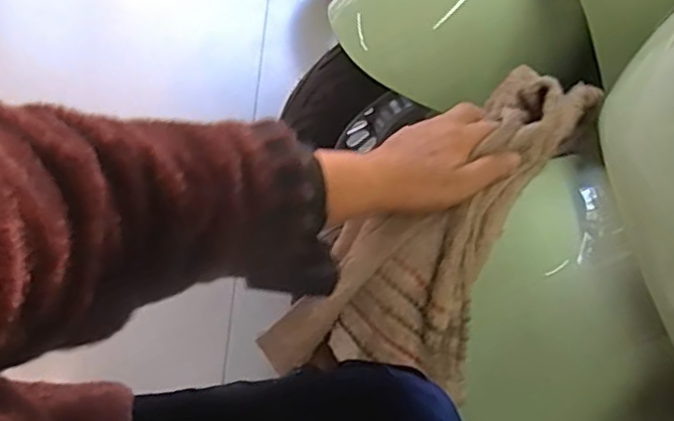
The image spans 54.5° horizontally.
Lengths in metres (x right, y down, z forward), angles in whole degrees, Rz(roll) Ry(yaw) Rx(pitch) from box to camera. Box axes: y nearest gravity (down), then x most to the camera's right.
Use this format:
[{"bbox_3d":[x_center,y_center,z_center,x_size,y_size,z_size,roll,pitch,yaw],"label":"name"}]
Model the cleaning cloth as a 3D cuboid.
[{"bbox_3d":[0.089,0.035,0.535,0.343,0.060,0.143,-48,66,6],"label":"cleaning cloth"}]

